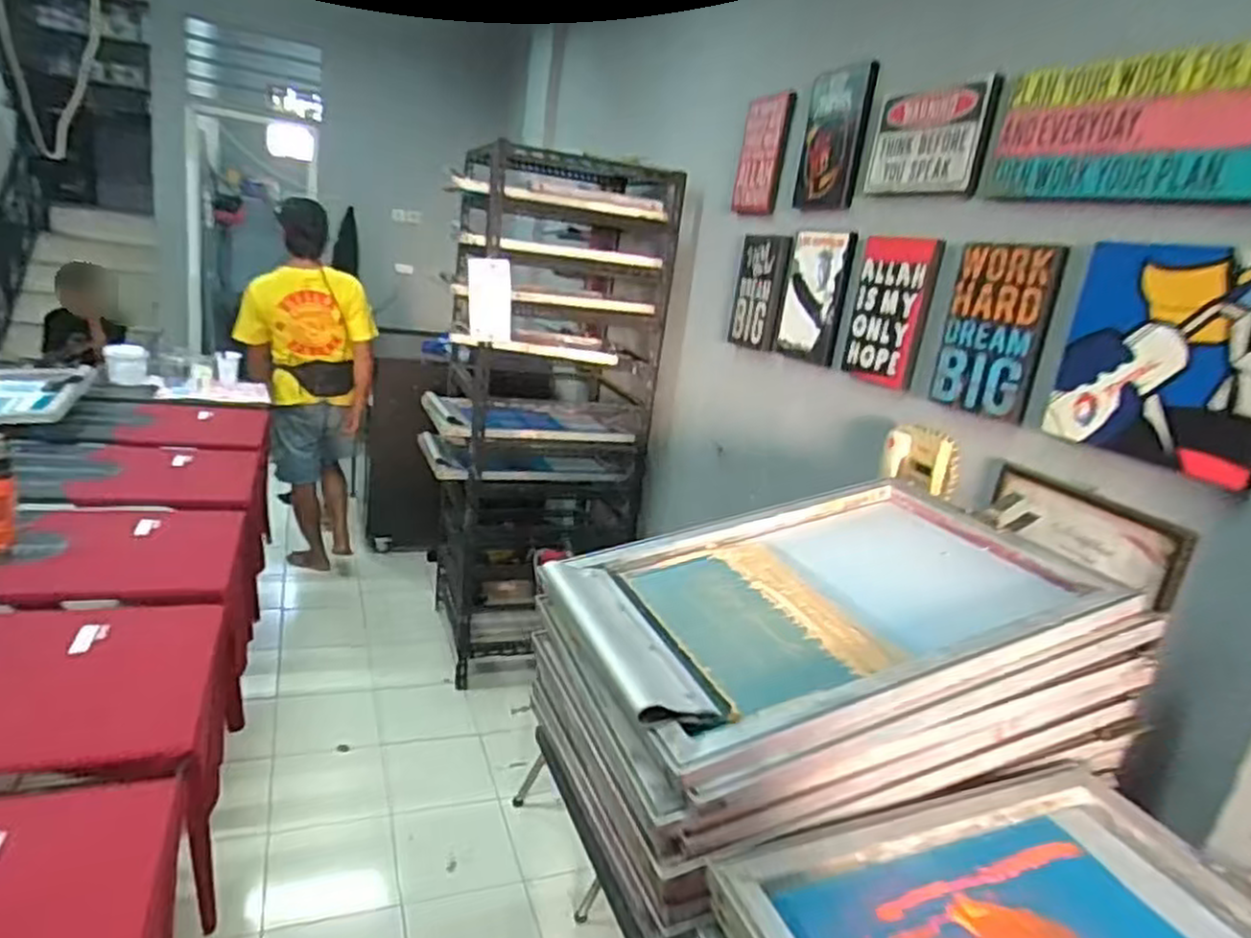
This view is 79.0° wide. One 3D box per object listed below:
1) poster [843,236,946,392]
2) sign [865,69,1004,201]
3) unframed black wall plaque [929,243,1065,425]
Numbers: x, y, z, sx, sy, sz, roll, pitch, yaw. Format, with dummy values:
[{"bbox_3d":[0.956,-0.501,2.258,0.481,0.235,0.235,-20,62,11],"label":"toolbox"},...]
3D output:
[{"bbox_3d":[0.567,-0.333,1.611,0.023,0.301,0.250,4,17,-17],"label":"poster"},{"bbox_3d":[0.606,-0.662,1.531,0.022,0.213,0.335,3,17,-18],"label":"sign"},{"bbox_3d":[0.654,-0.250,1.359,0.011,0.286,0.231,3,17,-20],"label":"unframed black wall plaque"}]

